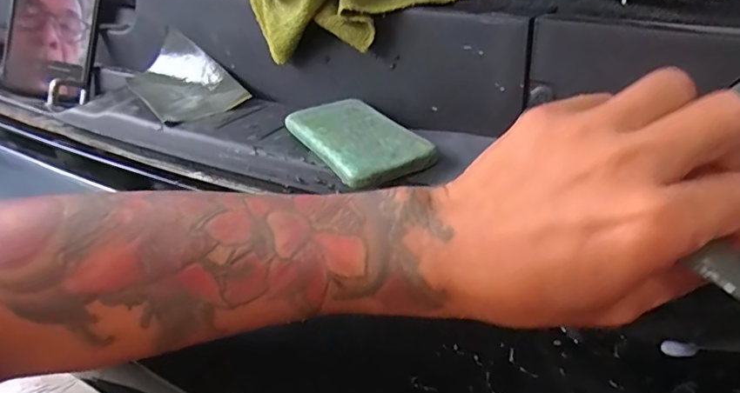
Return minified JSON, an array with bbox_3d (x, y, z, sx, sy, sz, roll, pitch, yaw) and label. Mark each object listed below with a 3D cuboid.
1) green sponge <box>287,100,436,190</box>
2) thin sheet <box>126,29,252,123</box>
[{"bbox_3d":[-0.007,-0.036,0.333,0.058,0.011,0.116,-13,34,-24],"label":"green sponge"},{"bbox_3d":[-0.159,-0.098,0.443,0.069,0.021,0.118,-34,49,-19],"label":"thin sheet"}]

